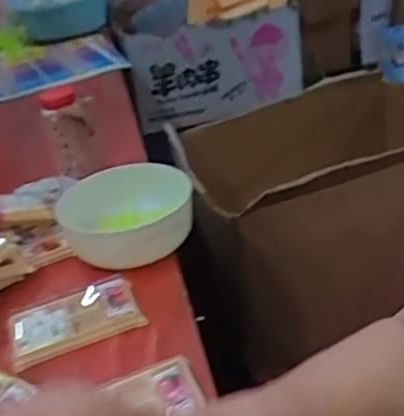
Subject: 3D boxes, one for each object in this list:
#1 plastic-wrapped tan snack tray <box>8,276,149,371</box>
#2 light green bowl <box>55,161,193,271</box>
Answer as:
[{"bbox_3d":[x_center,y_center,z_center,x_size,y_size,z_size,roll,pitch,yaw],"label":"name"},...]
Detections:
[{"bbox_3d":[-0.137,0.117,0.629,0.134,0.019,0.082,-17,32,-17],"label":"plastic-wrapped tan snack tray"},{"bbox_3d":[-0.081,0.012,0.758,0.193,0.096,0.156,-21,33,-18],"label":"light green bowl"}]

